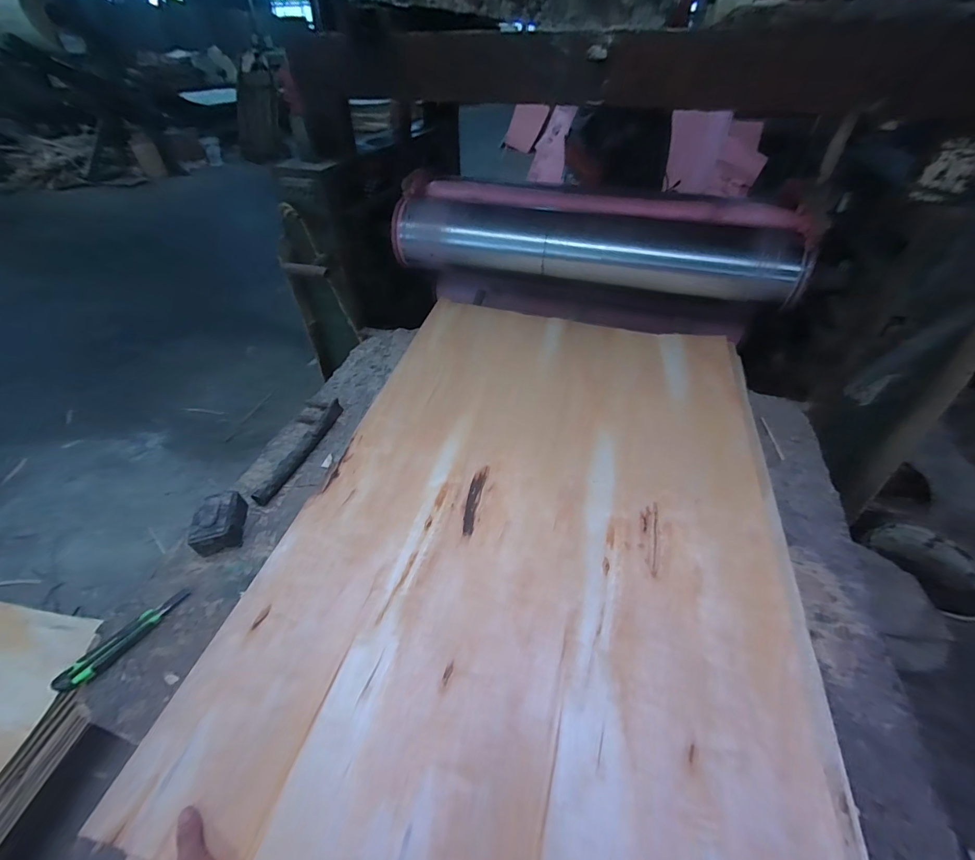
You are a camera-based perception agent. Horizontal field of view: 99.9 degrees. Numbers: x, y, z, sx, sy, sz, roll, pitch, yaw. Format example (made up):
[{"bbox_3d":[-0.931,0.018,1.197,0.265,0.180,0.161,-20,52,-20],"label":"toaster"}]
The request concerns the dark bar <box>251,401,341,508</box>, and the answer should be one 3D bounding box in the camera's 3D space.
[{"bbox_3d":[-0.430,0.040,0.960,0.034,0.032,0.312,12,45,13],"label":"dark bar"}]

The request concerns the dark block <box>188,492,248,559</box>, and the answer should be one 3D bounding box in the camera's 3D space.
[{"bbox_3d":[-0.527,0.185,0.811,0.073,0.074,0.116,-10,44,-10],"label":"dark block"}]

